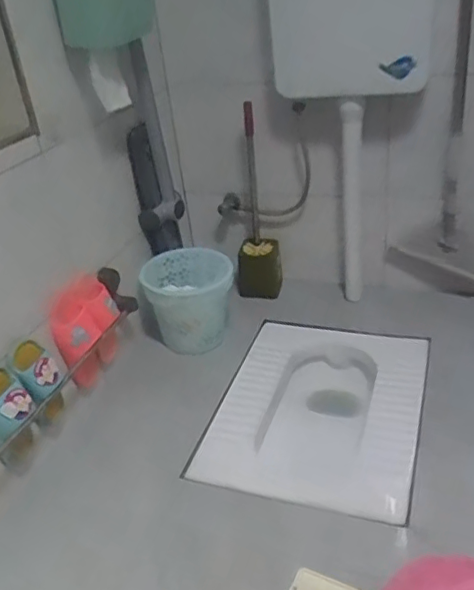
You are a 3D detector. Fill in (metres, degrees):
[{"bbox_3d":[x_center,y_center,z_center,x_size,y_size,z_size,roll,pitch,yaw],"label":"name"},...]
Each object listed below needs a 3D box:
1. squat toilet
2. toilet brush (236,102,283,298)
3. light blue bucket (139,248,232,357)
[{"bbox_3d":[0.194,0.319,1.327,0.428,0.214,0.547,5,32,20],"label":"squat toilet"},{"bbox_3d":[0.043,-0.243,1.594,0.129,0.526,0.099,-5,30,3],"label":"toilet brush"},{"bbox_3d":[-0.116,0.014,1.489,0.221,0.202,0.228,-5,30,3],"label":"light blue bucket"}]

